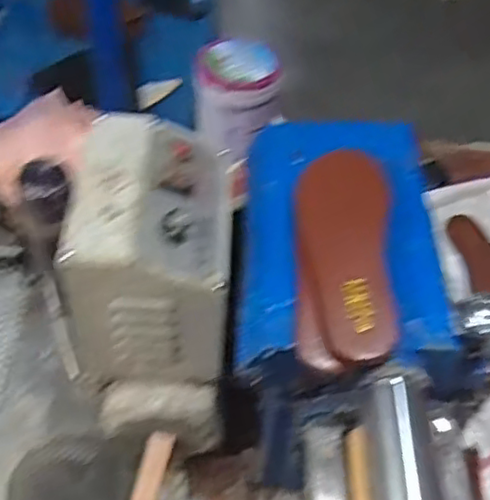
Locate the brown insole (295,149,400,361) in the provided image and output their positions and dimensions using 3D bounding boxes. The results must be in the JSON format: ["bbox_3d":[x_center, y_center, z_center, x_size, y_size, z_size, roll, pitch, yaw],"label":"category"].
[{"bbox_3d":[0.091,-0.004,0.554,0.079,0.015,0.200,-5,56,1],"label":"brown insole"}]

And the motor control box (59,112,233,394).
[{"bbox_3d":[-0.087,0.003,0.666,0.144,0.198,0.186,4,51,-3],"label":"motor control box"}]

